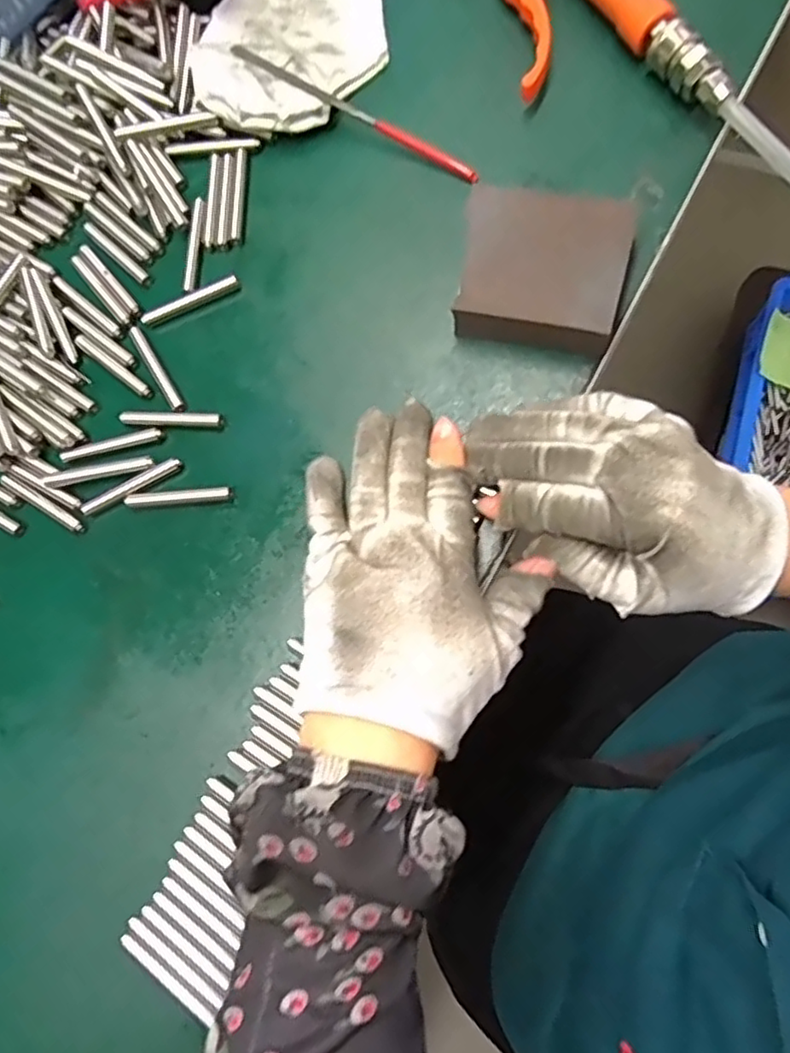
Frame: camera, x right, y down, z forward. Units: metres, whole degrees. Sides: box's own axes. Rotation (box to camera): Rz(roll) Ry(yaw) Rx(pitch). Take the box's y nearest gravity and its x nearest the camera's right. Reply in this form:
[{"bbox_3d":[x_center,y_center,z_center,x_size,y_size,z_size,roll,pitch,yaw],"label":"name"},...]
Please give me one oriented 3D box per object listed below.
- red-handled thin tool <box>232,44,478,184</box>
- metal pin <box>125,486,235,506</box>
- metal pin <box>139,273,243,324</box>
[{"bbox_3d":[-0.023,-0.228,0.357,0.158,0.011,0.008,34,77,8],"label":"red-handled thin tool"},{"bbox_3d":[-0.114,-0.016,0.338,0.058,0.005,0.007,-3,75,11],"label":"metal pin"},{"bbox_3d":[-0.114,-0.126,0.359,0.057,0.007,0.008,-19,76,8],"label":"metal pin"}]

